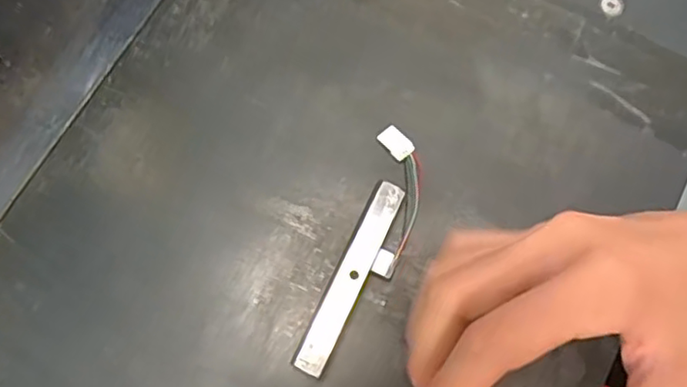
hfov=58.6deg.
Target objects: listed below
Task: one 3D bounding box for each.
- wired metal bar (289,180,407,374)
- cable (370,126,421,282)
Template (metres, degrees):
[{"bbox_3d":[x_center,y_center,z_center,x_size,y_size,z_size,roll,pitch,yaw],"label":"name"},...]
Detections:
[{"bbox_3d":[0.004,0.039,0.293,0.015,0.015,0.096,25,75,6],"label":"wired metal bar"},{"bbox_3d":[0.028,0.003,0.308,0.022,0.008,0.078,3,74,0],"label":"cable"}]

